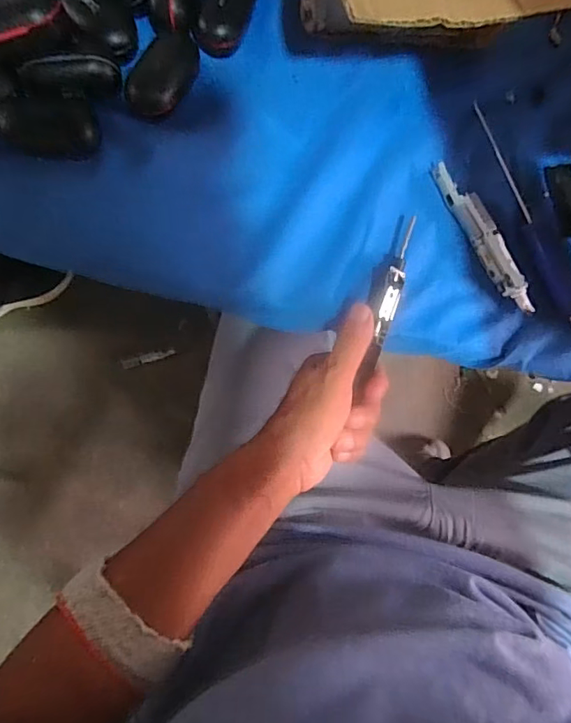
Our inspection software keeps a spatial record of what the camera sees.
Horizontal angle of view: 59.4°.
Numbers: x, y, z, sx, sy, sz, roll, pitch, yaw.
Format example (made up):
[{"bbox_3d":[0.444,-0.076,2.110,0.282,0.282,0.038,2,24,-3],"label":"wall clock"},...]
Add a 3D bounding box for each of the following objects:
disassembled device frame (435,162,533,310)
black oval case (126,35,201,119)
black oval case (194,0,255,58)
[{"bbox_3d":[0.150,-0.094,0.376,0.020,0.015,0.127,-27,84,-8],"label":"disassembled device frame"},{"bbox_3d":[-0.086,-0.208,0.361,0.029,0.029,0.064,37,80,2],"label":"black oval case"},{"bbox_3d":[-0.043,-0.267,0.373,0.034,0.023,0.075,14,81,-2],"label":"black oval case"}]

